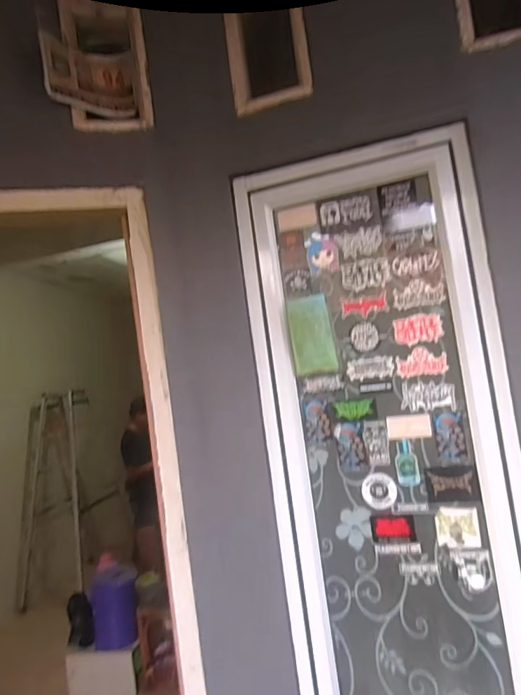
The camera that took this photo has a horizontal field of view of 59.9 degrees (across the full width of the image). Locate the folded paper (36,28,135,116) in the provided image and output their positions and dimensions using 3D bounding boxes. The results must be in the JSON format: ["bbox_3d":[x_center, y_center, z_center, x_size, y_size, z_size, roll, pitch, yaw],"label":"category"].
[{"bbox_3d":[-0.396,-0.624,1.047,0.205,0.137,0.048,-5,-5,-34],"label":"folded paper"}]

